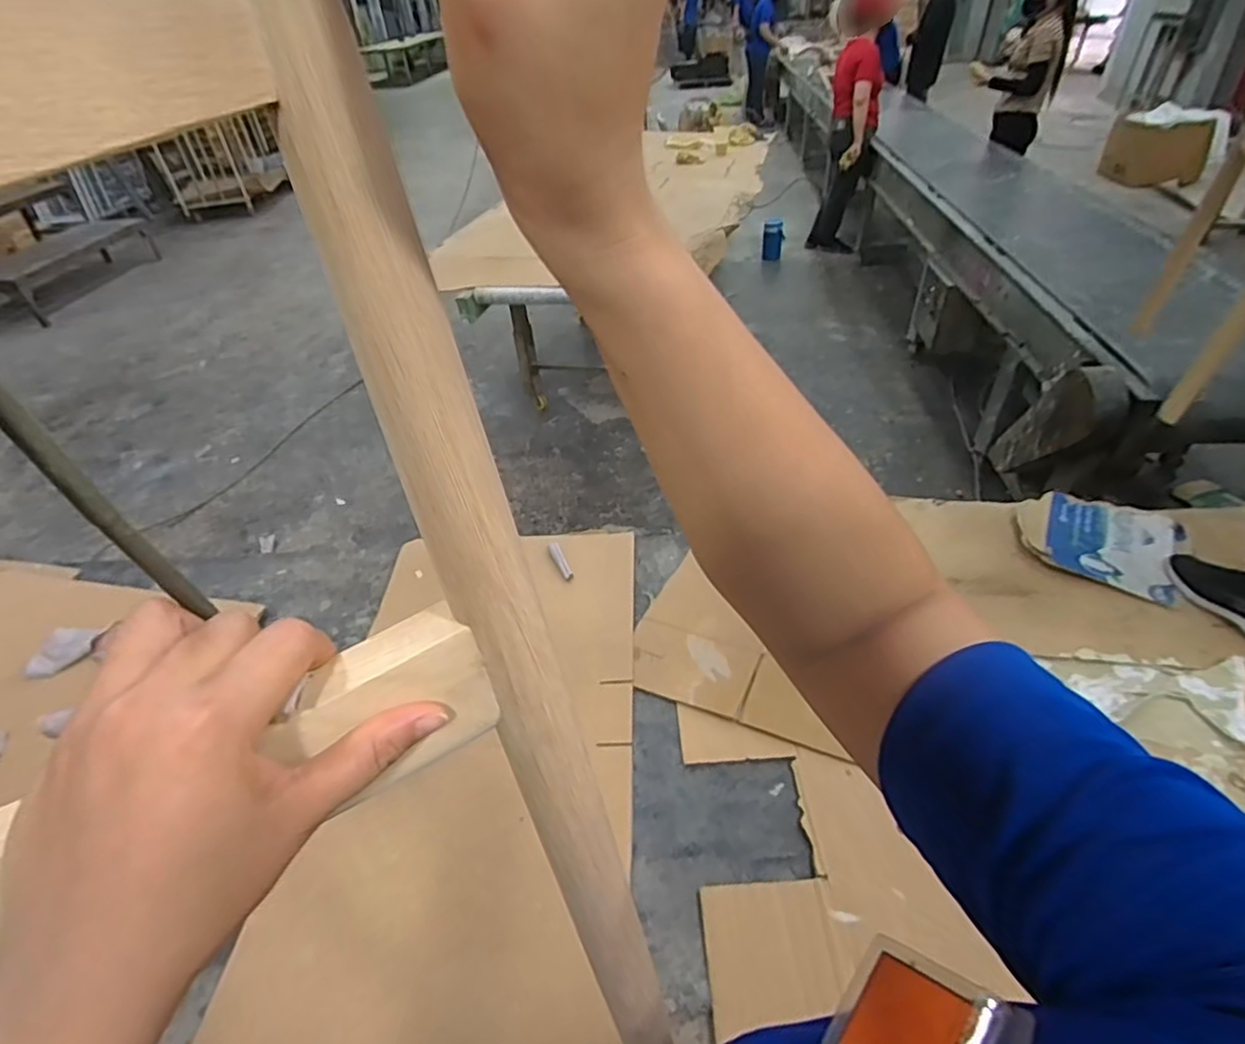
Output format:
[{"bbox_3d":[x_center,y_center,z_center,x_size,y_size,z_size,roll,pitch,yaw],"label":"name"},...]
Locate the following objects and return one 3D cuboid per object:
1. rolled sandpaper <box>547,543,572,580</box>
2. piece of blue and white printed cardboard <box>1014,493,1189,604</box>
[{"bbox_3d":[-0.133,0.084,1.385,0.025,0.009,0.099,-21,58,-19],"label":"rolled sandpaper"},{"bbox_3d":[0.966,0.029,1.302,0.280,0.030,0.275,23,47,29],"label":"piece of blue and white printed cardboard"}]

